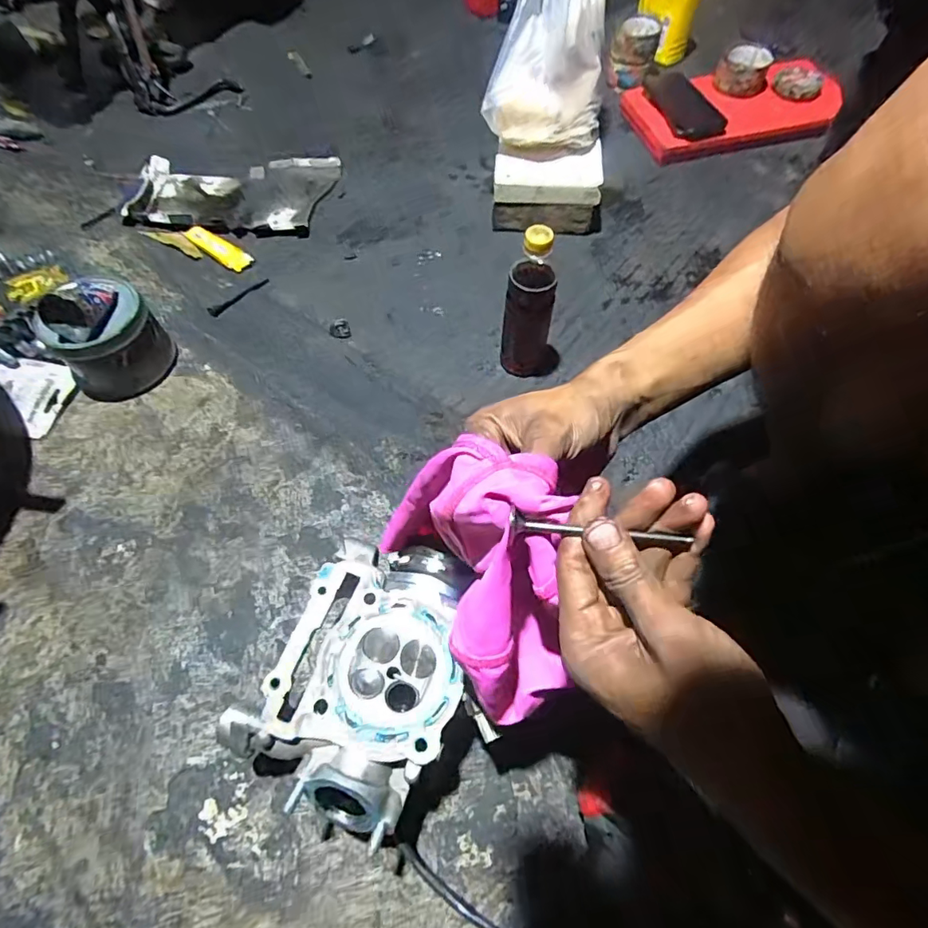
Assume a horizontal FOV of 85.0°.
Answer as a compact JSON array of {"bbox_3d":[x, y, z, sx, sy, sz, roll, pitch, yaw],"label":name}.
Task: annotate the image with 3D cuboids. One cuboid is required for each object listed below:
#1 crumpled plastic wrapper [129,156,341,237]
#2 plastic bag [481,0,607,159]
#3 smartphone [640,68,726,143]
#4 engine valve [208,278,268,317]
[{"bbox_3d":[-0.370,-0.437,0.823,0.308,0.028,0.177,-2,62,-1],"label":"crumpled plastic wrapper"},{"bbox_3d":[0.125,-0.583,0.651,0.153,0.337,0.121,12,35,5],"label":"plastic bag"},{"bbox_3d":[0.369,-0.614,0.861,0.074,0.009,0.193,-16,65,3],"label":"smartphone"},{"bbox_3d":[-0.319,-0.239,0.716,0.015,0.013,0.104,29,62,15],"label":"engine valve"}]

